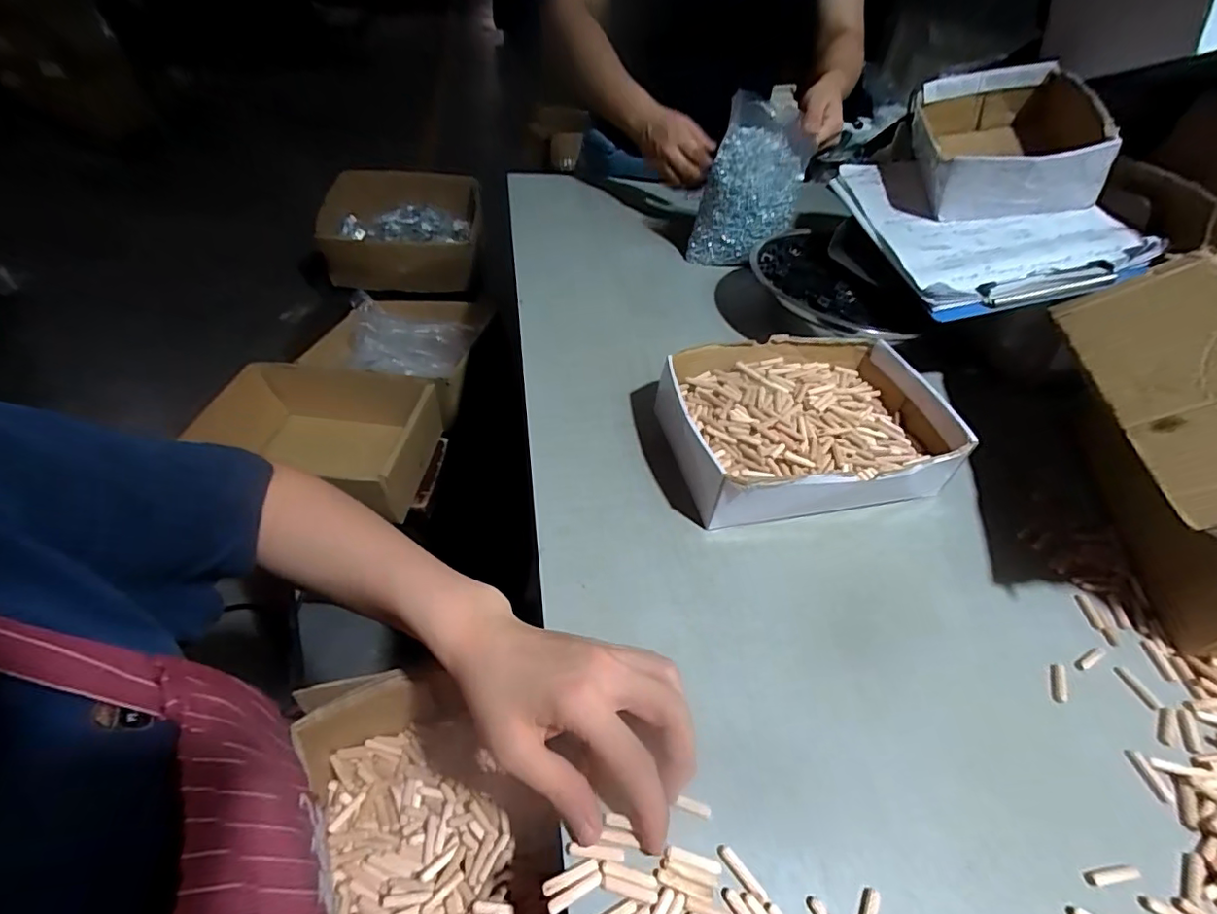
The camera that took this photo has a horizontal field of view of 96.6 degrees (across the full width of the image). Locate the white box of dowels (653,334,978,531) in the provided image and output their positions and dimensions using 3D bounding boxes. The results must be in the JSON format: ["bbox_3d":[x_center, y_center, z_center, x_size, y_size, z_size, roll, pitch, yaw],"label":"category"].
[{"bbox_3d":[0.180,-0.033,0.507,0.240,0.063,0.185,-6,46,-10],"label":"white box of dowels"}]

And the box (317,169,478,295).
[{"bbox_3d":[-0.428,-0.472,1.130,0.313,0.156,0.242,-6,46,-10],"label":"box"}]

